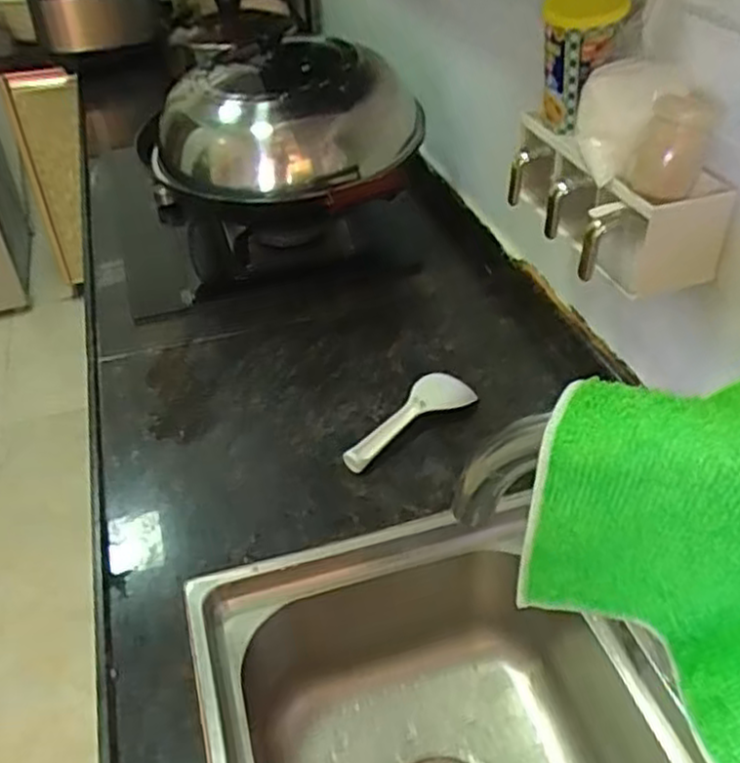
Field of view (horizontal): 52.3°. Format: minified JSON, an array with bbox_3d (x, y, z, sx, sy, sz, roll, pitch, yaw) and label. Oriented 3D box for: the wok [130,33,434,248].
[{"bbox_3d":[-0.126,-0.323,1.009,0.308,0.207,0.332,-18,43,-18],"label":"wok"}]

